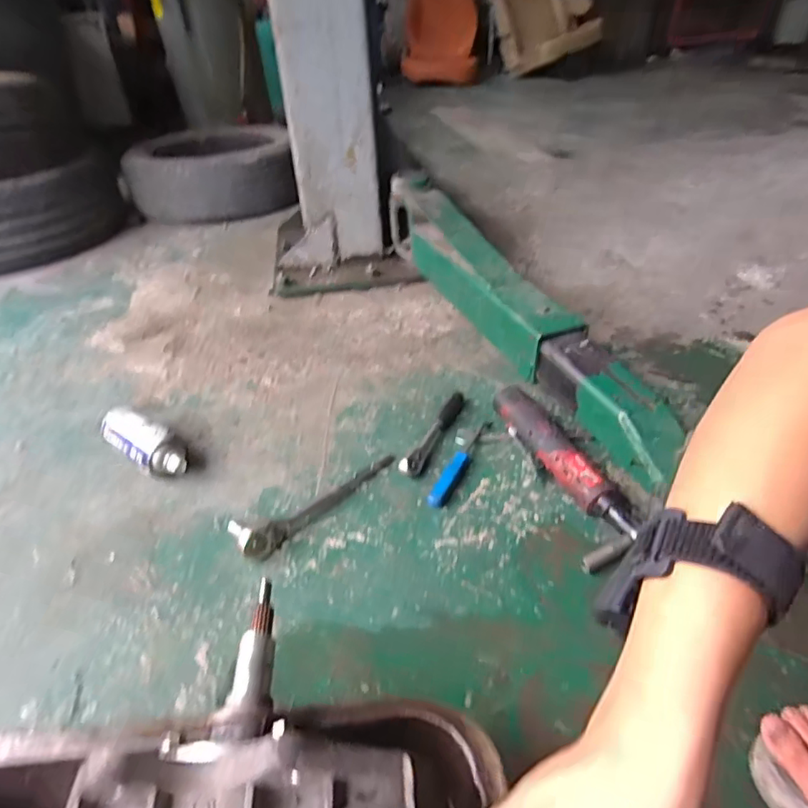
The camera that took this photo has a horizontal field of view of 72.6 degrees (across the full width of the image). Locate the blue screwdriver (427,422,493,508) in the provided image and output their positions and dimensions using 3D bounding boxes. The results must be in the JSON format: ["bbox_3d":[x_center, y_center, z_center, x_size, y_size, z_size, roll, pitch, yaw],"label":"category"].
[{"bbox_3d":[0.081,0.075,0.769,0.024,0.024,0.188,16,41,23],"label":"blue screwdriver"}]

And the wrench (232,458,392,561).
[{"bbox_3d":[-0.115,0.115,0.724,0.237,0.039,0.065,-30,45,-31],"label":"wrench"}]

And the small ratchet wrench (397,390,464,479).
[{"bbox_3d":[0.046,0.036,0.814,0.032,0.029,0.202,13,40,20],"label":"small ratchet wrench"}]

